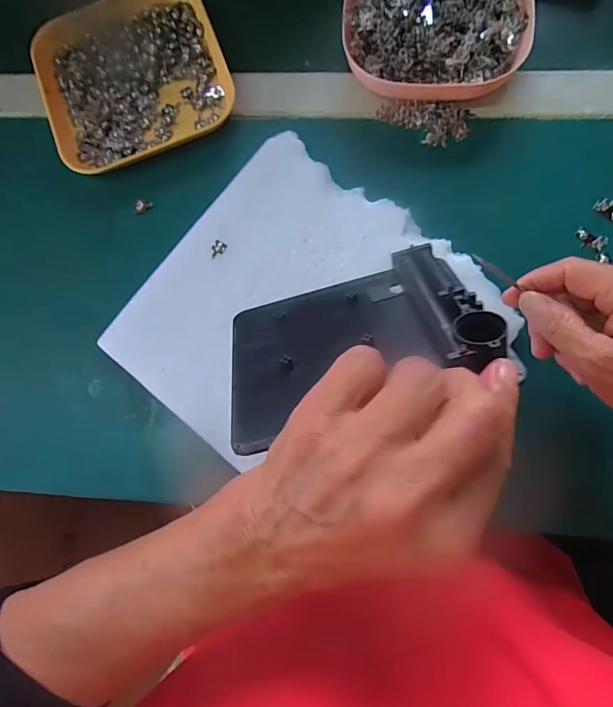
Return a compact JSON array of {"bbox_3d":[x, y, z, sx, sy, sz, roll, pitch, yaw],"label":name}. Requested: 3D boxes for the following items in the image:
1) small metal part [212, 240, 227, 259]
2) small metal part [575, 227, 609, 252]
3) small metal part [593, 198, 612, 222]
[{"bbox_3d":[-0.066,-0.077,0.325,0.010,0.004,0.014,30,85,7],"label":"small metal part"},{"bbox_3d":[0.204,-0.082,0.315,0.021,0.004,0.013,31,85,7],"label":"small metal part"},{"bbox_3d":[0.219,-0.104,0.318,0.022,0.004,0.012,40,86,8],"label":"small metal part"}]

